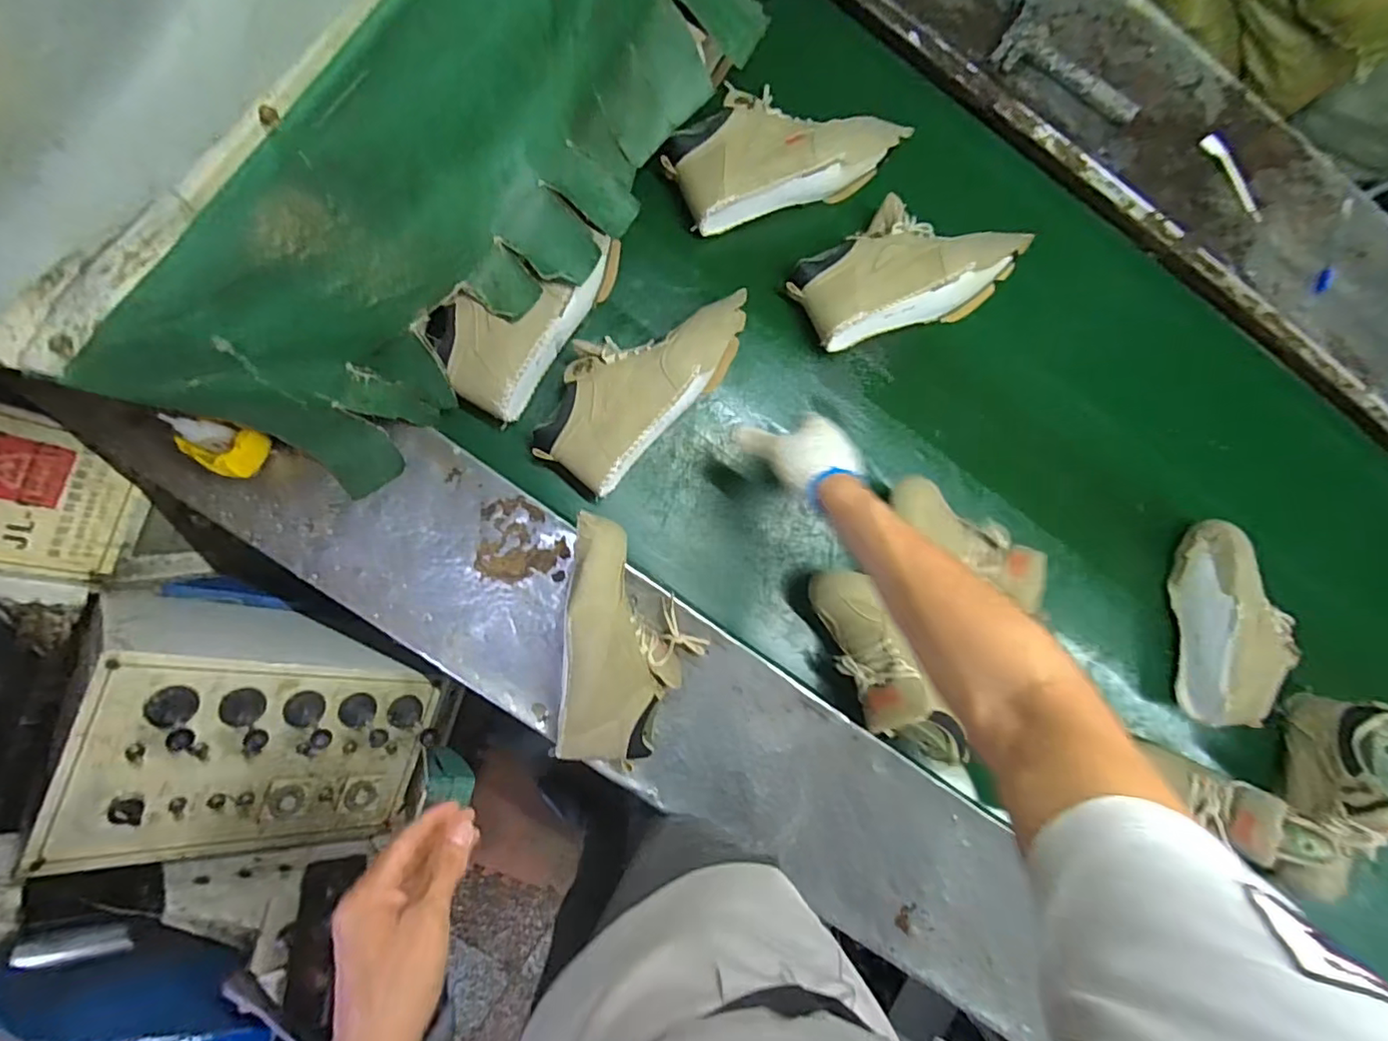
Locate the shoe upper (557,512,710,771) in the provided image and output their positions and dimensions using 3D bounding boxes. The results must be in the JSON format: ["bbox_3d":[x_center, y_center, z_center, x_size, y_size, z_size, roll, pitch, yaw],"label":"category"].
[{"bbox_3d":[-0.070,0.130,0.671,0.170,0.099,0.259,5,88,-6],"label":"shoe upper"}]

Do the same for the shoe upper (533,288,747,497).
[{"bbox_3d":[-0.068,-0.176,0.726,0.144,0.095,0.298,45,85,-4],"label":"shoe upper"}]

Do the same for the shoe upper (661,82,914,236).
[{"bbox_3d":[0.099,-0.469,0.740,0.274,0.099,0.167,-24,92,-6],"label":"shoe upper"}]

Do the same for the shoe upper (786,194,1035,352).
[{"bbox_3d":[0.270,-0.321,0.766,0.268,0.097,0.169,-29,92,-6],"label":"shoe upper"}]

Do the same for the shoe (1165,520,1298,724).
[{"bbox_3d":[0.730,0.132,0.801,0.120,0.085,0.267,-4,89,-6],"label":"shoe"}]

